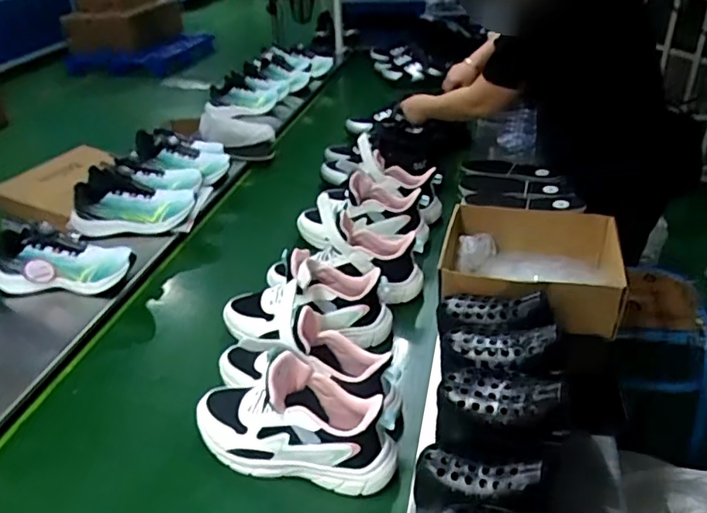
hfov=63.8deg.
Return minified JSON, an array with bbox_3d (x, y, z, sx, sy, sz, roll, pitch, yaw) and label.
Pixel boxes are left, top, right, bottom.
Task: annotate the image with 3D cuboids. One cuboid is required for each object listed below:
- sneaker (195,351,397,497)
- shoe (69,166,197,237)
[{"bbox_3d":[-0.079,0.197,0.701,0.263,0.131,0.095,8,36,16],"label":"sneaker"},{"bbox_3d":[-0.463,-0.118,1.186,0.228,0.119,0.101,1,34,7],"label":"shoe"}]

